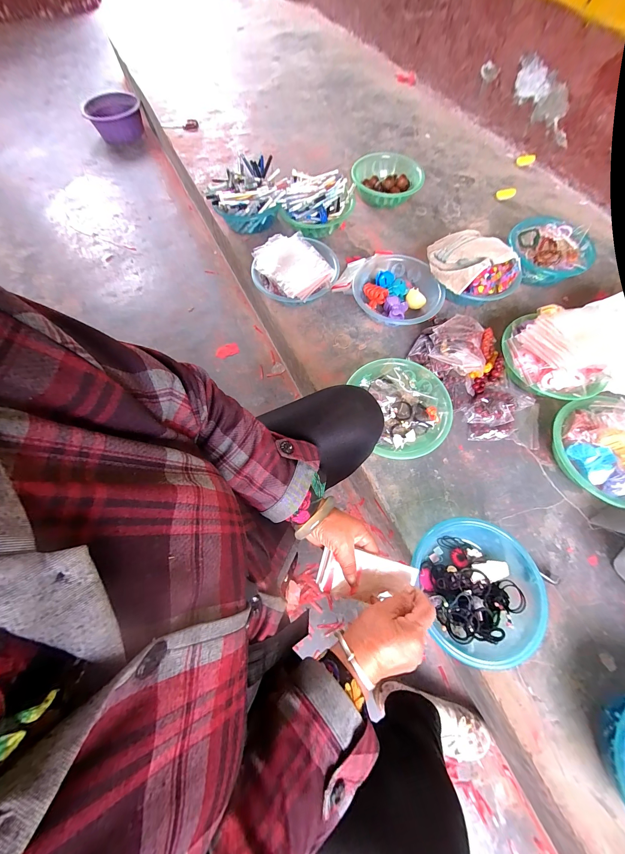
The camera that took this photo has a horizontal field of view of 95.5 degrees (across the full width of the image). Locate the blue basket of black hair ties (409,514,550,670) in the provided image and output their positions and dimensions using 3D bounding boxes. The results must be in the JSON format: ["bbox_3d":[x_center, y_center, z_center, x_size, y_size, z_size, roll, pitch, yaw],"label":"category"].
[{"bbox_3d":[0.310,0.288,0.527,0.218,0.082,0.218,0,69,1],"label":"blue basket of black hair ties"}]

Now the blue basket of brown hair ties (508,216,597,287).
[{"bbox_3d":[0.672,-0.512,0.824,0.221,0.088,0.204,8,68,4],"label":"blue basket of brown hair ties"}]

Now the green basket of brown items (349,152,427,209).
[{"bbox_3d":[0.244,-0.821,0.952,0.230,0.073,0.216,0,68,0],"label":"green basket of brown items"}]

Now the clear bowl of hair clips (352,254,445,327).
[{"bbox_3d":[0.225,-0.368,0.780,0.219,0.079,0.233,0,69,1],"label":"clear bowl of hair clips"}]

